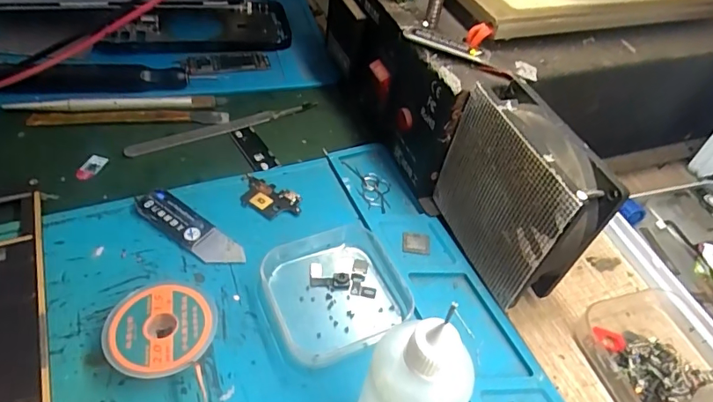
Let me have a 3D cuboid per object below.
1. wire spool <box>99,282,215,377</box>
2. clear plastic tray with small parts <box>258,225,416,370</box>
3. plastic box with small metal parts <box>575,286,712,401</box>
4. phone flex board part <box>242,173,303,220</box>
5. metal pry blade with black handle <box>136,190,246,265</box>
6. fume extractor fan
[{"bbox_3d":[-0.085,0.058,0.216,0.044,0.013,0.042,4,46,-4],"label":"wire spool"},{"bbox_3d":[-0.009,0.043,0.239,0.070,0.016,0.058,-18,51,-23],"label":"clear plastic tray with small parts"},{"bbox_3d":[0.150,0.071,0.237,0.067,0.018,0.062,-6,47,-13],"label":"plastic box with small metal parts"},{"bbox_3d":[-0.051,-0.002,0.282,0.041,0.004,0.022,22,47,14],"label":"phone flex board part"},{"bbox_3d":[-0.088,0.014,0.260,0.067,0.008,0.018,30,50,20],"label":"metal pry blade with black handle"},{"bbox_3d":[0.076,0.000,0.241,0.028,0.088,0.078,-13,49,-19],"label":"fume extractor fan"}]

